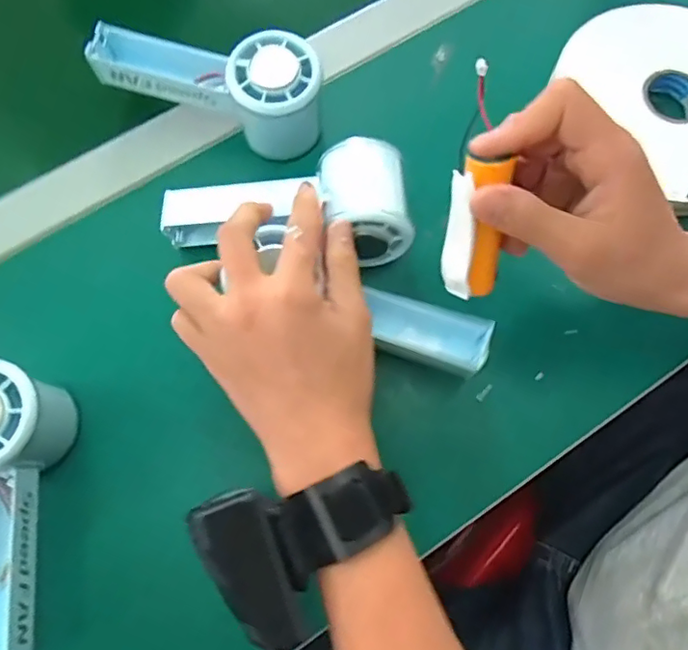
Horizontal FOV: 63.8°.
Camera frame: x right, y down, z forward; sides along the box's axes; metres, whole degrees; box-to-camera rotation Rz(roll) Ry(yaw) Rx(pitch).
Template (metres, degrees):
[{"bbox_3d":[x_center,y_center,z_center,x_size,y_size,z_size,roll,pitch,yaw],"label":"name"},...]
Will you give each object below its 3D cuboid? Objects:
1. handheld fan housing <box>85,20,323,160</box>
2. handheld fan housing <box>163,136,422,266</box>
[{"bbox_3d":[-0.086,-0.161,0.360,0.155,0.056,0.057,23,74,6],"label":"handheld fan housing"},{"bbox_3d":[-0.035,-0.077,0.339,0.150,0.047,0.061,2,73,13],"label":"handheld fan housing"}]

